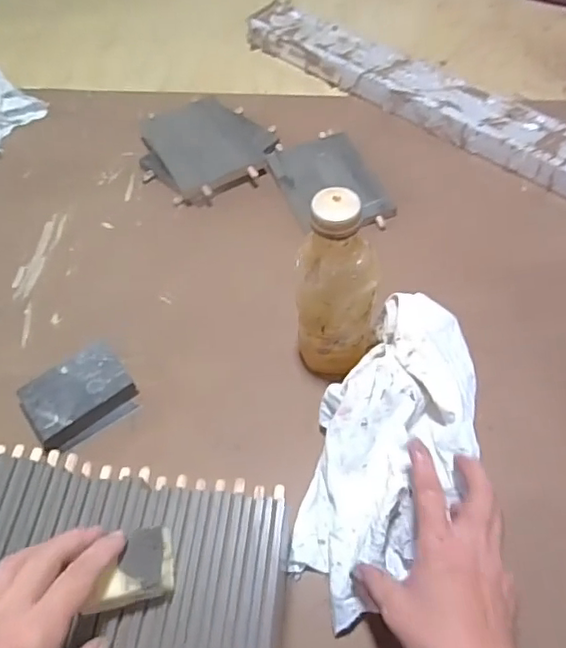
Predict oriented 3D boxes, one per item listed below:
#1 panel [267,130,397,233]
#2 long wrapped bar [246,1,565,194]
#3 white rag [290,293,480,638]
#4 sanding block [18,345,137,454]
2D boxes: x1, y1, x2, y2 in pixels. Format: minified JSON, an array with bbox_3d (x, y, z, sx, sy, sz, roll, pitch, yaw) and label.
[{"bbox_3d":[0.057,-0.183,0.728,0.122,0.012,0.170,-18,58,-10],"label":"panel"},{"bbox_3d":[0.215,-0.303,0.793,0.664,0.051,0.093,37,64,23],"label":"long wrapped bar"},{"bbox_3d":[0.094,0.102,0.504,0.119,0.058,0.278,21,77,14],"label":"white rag"},{"bbox_3d":[-0.206,0.071,0.578,0.101,0.028,0.079,-33,62,-19],"label":"sanding block"}]

